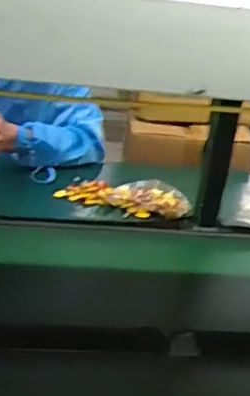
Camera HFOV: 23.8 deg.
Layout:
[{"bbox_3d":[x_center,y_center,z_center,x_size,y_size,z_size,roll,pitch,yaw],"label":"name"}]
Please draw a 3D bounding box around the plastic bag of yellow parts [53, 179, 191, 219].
[{"bbox_3d":[-0.003,-0.009,1.163,0.258,0.055,0.090,15,25,18],"label":"plastic bag of yellow parts"}]

